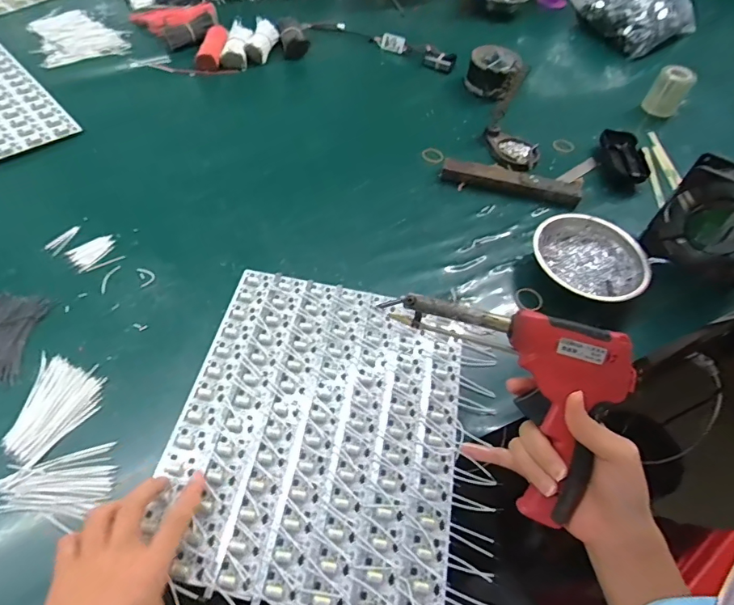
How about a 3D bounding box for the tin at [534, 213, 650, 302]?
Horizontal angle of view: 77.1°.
[{"bbox_3d":[0.251,-0.046,0.531,0.120,0.042,0.124,3,54,-4],"label":"tin"}]

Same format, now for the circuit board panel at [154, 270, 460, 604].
[{"bbox_3d":[-0.040,0.105,0.415,0.239,0.018,0.282,10,51,2],"label":"circuit board panel"}]

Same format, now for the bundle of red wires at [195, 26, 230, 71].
[{"bbox_3d":[-0.250,-0.412,0.751,0.040,0.033,0.101,2,54,-4],"label":"bundle of red wires"}]

